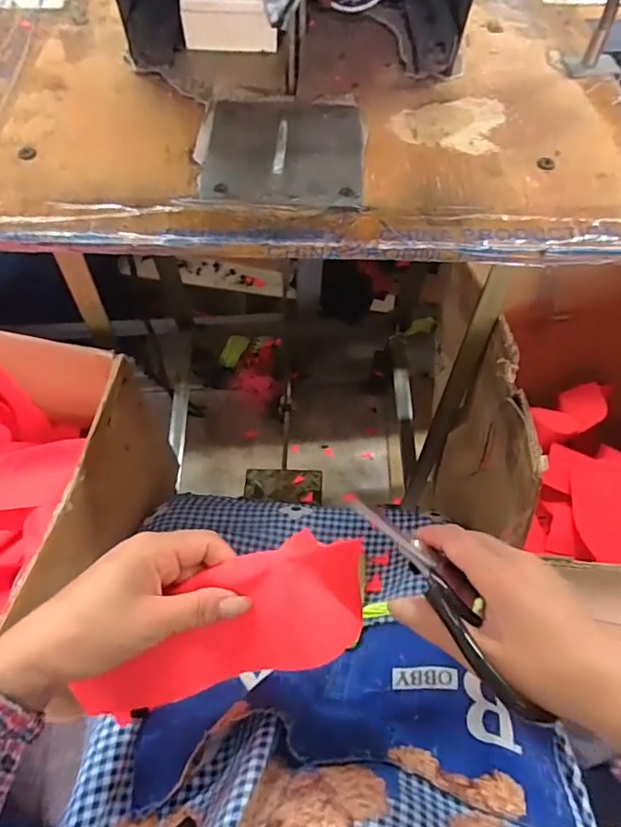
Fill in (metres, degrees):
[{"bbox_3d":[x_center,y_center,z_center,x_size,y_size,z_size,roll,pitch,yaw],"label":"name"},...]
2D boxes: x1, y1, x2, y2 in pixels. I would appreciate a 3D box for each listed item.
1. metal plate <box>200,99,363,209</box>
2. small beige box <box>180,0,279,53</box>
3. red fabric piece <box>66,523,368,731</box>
[{"bbox_3d":[-0.021,-0.219,0.438,0.126,0.006,0.132,1,61,-1],"label":"metal plate"},{"bbox_3d":[-0.076,-0.394,0.508,0.088,0.042,0.089,-1,61,-2],"label":"small beige box"},{"bbox_3d":[-0.060,0.139,0.344,0.199,0.026,0.076,-25,91,10],"label":"red fabric piece"}]

